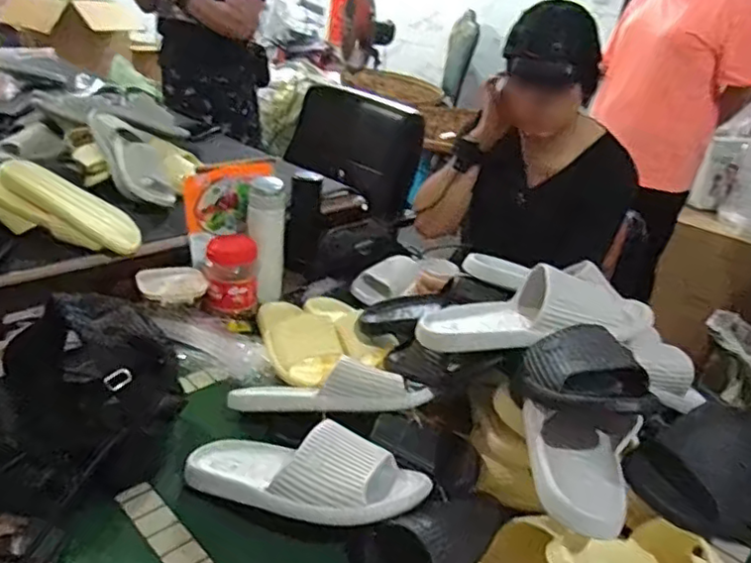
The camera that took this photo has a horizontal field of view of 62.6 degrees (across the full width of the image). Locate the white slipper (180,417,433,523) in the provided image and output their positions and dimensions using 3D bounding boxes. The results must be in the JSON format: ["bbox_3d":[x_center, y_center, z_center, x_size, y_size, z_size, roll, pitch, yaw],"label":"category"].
[{"bbox_3d":[-0.084,0.218,0.703,0.281,0.071,0.111,0,23,22],"label":"white slipper"}]

